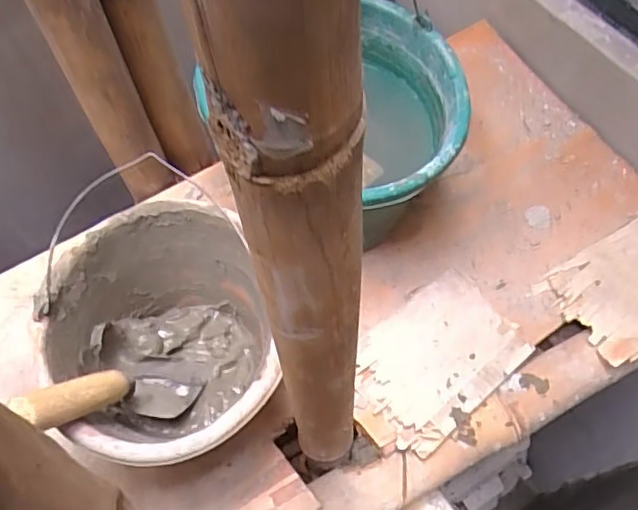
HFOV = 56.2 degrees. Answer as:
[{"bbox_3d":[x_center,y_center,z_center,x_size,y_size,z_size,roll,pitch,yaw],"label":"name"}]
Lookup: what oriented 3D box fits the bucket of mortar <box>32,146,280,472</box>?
[{"bbox_3d":[-0.150,0.096,0.617,0.193,0.171,0.241,-15,63,-6],"label":"bucket of mortar"}]

